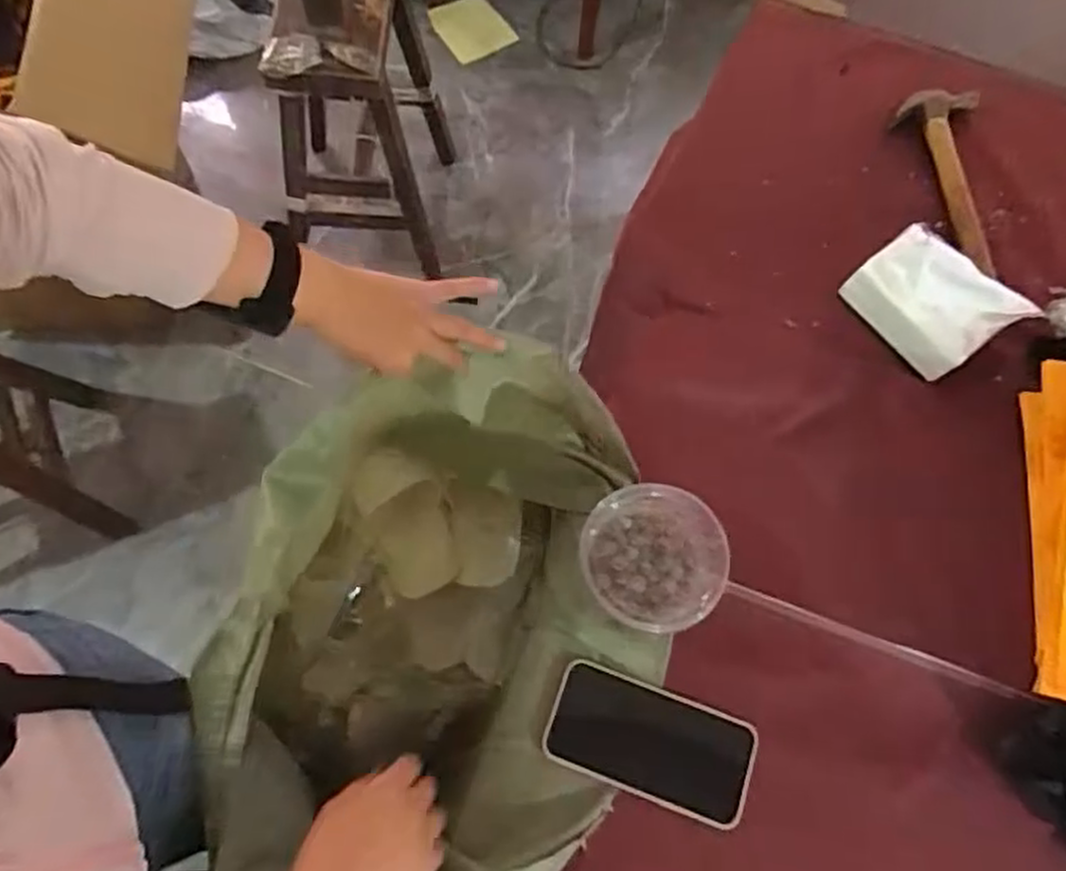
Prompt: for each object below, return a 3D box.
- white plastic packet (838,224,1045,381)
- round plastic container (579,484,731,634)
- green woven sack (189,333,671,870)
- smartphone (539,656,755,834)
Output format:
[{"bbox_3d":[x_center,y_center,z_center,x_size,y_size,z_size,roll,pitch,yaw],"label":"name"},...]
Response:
[{"bbox_3d":[0.379,-0.129,0.704,0.077,0.086,0.135,-33,71,-13],"label":"white plastic packet"},{"bbox_3d":[0.095,0.104,0.610,0.110,0.083,0.111,0,69,1],"label":"round plastic container"},{"bbox_3d":[-0.087,0.184,0.717,0.365,0.344,0.464,3,69,2],"label":"green woven sack"},{"bbox_3d":[0.094,0.246,0.600,0.162,0.005,0.081,19,70,8],"label":"smartphone"}]

